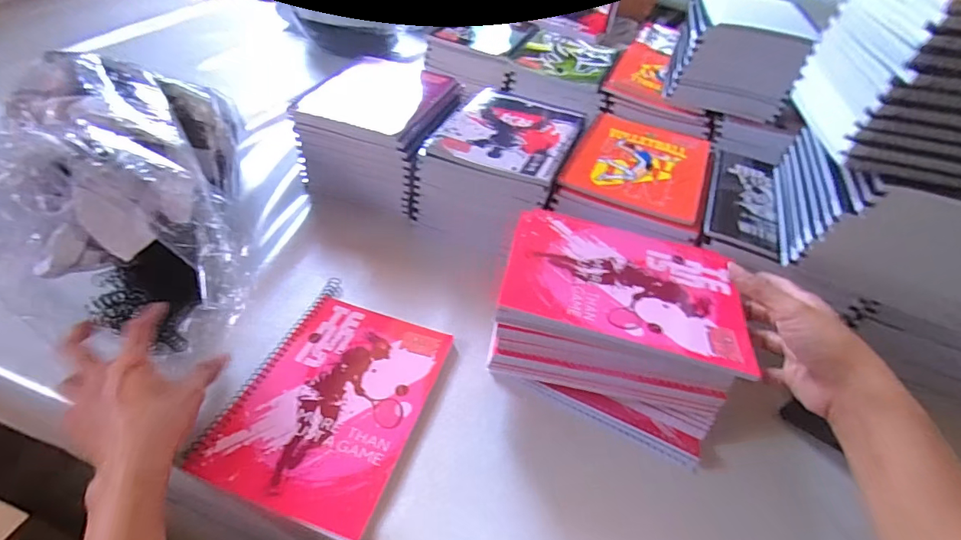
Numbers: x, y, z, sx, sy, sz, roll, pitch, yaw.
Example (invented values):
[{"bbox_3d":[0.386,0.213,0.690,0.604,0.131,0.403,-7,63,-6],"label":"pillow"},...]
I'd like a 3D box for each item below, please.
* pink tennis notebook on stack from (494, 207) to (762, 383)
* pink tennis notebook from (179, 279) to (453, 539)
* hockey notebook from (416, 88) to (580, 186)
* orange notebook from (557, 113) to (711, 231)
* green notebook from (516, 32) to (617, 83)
[{"bbox_3d":[0.128,0.004,0.417,0.199,0.014,0.160,15,45,8],"label":"pink tennis notebook on stack"},{"bbox_3d":[-0.127,0.109,0.417,0.151,0.014,0.201,17,45,9],"label":"pink tennis notebook"},{"bbox_3d":[0.041,-0.174,0.574,0.150,0.008,0.193,20,46,13],"label":"hockey notebook"},{"bbox_3d":[0.195,-0.131,0.561,0.150,0.008,0.207,22,46,15],"label":"orange notebook"},{"bbox_3d":[0.145,-0.358,0.779,0.146,0.007,0.190,22,46,12],"label":"green notebook"}]

